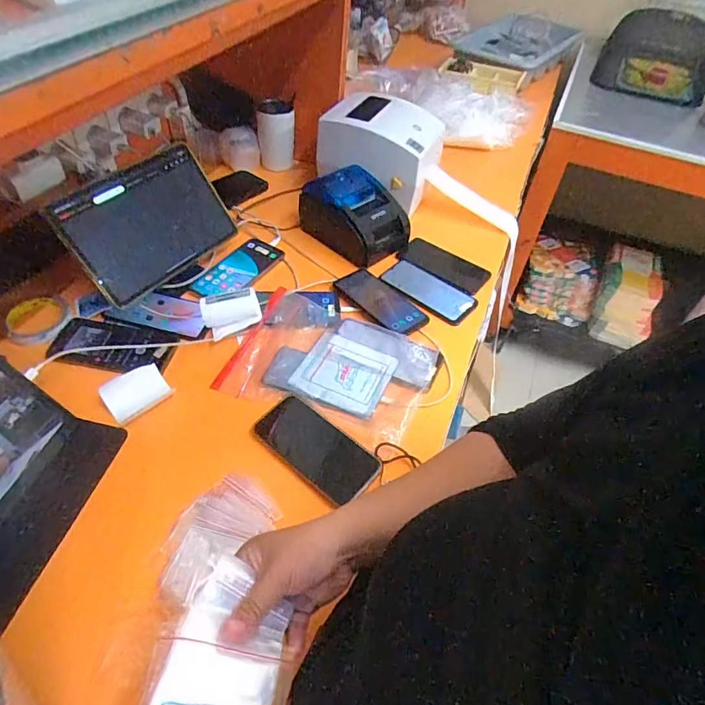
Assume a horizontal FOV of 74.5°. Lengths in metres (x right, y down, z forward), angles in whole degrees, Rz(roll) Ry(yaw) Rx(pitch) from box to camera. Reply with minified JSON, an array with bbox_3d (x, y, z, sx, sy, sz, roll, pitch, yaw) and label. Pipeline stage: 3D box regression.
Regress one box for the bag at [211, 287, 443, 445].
[{"bbox_3d":[-0.030,0.012,0.669,0.276,0.022,0.192,19,52,14],"label":"bag"}]

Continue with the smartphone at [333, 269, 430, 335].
[{"bbox_3d":[0.047,-0.087,0.769,0.078,0.011,0.171,-35,60,-28],"label":"smartphone"}]

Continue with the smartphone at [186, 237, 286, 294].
[{"bbox_3d":[-0.196,-0.147,0.811,0.092,0.009,0.169,24,52,16],"label":"smartphone"}]

